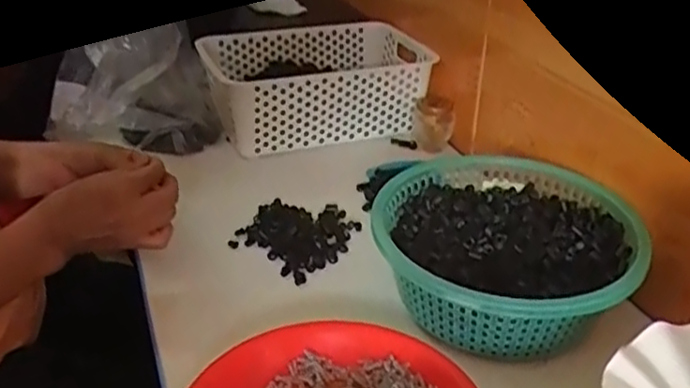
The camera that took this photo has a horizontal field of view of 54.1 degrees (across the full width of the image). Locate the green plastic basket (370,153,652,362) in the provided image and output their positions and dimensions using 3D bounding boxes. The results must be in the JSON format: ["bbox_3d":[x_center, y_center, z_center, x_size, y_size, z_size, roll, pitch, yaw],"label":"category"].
[{"bbox_3d":[0.145,0.048,0.634,0.231,0.075,0.233,-4,30,-7],"label":"green plastic basket"}]

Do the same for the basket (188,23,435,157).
[{"bbox_3d":[-0.037,-0.160,0.954,0.300,0.115,0.198,-13,33,-22],"label":"basket"}]

